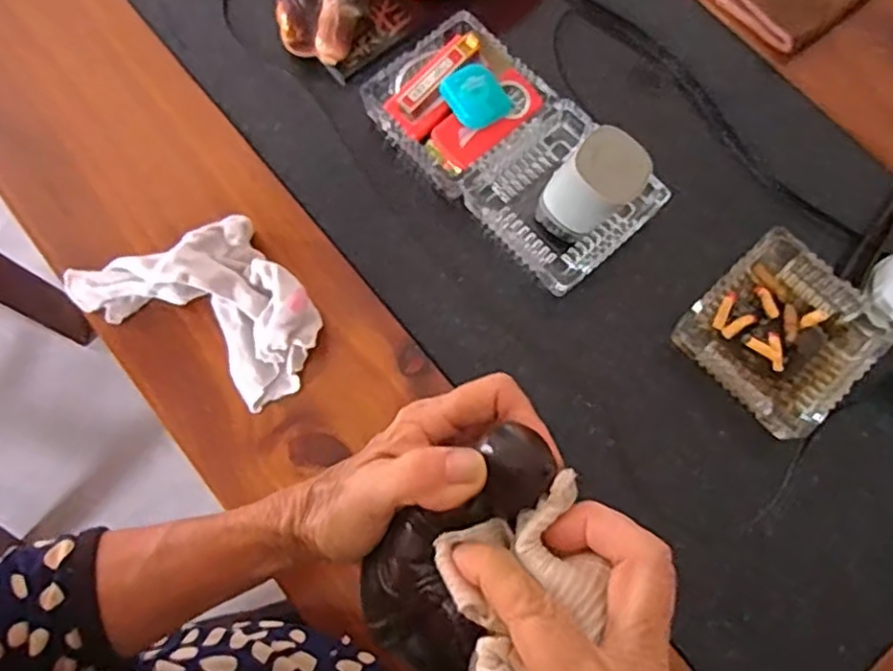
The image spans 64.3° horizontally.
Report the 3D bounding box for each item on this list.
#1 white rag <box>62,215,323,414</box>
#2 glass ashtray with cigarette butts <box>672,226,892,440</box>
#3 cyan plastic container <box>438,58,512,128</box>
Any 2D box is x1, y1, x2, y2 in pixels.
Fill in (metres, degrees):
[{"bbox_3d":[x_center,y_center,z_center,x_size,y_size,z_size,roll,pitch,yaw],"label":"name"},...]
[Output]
[{"bbox_3d":[-0.184,-0.034,0.553,0.187,0.049,0.120,29,77,10],"label":"white rag"},{"bbox_3d":[0.258,-0.001,0.549,0.124,0.034,0.124,-43,78,-9],"label":"glass ashtray with cigarette butts"},{"bbox_3d":[0.022,-0.193,0.566,0.039,0.025,0.052,-38,78,-8],"label":"cyan plastic container"}]

